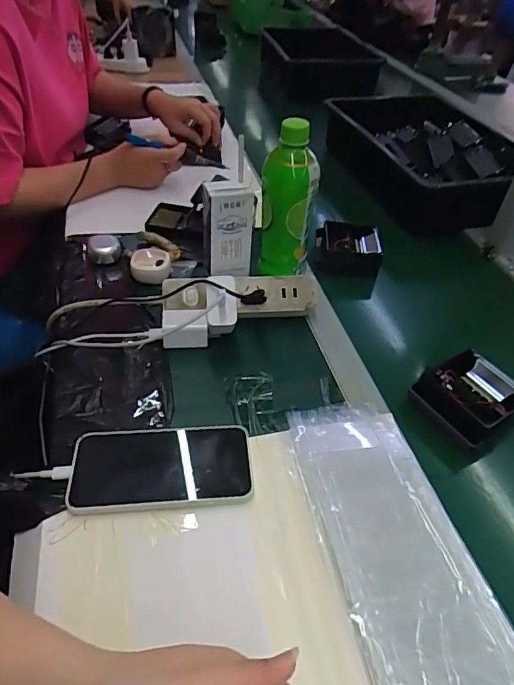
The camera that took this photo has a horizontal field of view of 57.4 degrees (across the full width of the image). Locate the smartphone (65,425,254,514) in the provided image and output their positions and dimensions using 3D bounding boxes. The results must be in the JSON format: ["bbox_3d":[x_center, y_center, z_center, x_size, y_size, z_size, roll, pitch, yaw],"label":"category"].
[{"bbox_3d":[-0.087,0.114,0.434,0.160,0.011,0.079,-1,44,-6],"label":"smartphone"}]

